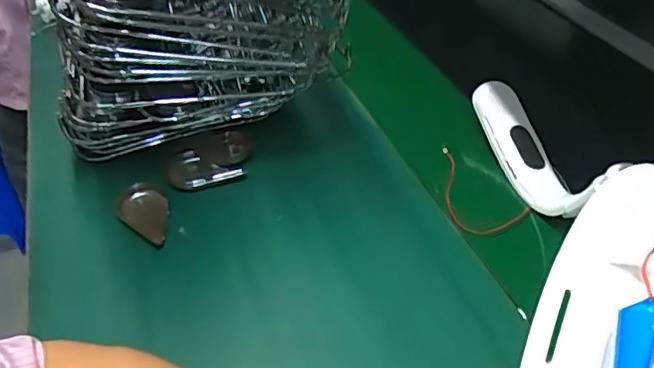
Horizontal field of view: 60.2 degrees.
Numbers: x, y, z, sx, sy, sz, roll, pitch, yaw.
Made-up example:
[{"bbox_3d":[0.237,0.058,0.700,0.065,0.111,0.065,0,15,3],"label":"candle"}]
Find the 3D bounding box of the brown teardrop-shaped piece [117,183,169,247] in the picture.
[{"bbox_3d":[-0.179,0.030,0.555,0.046,0.011,0.077,-19,45,-19],"label":"brown teardrop-shaped piece"}]

